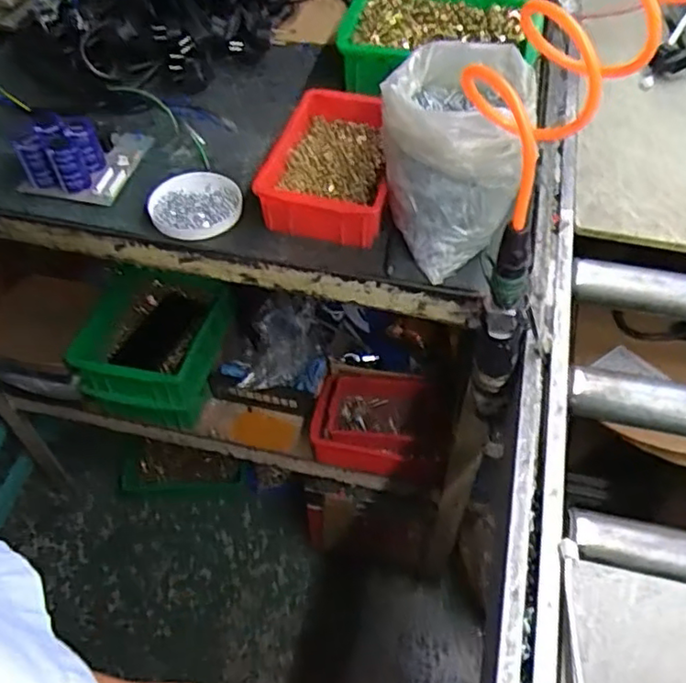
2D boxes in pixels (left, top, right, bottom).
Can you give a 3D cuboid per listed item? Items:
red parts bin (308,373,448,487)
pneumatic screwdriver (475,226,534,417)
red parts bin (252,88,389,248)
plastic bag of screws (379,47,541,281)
[{"bbox_3d":[0.054,0.123,0.963,0.194,0.091,0.142,3,53,3],"label":"red parts bin"},{"bbox_3d":[0.148,-0.008,0.600,0.046,0.254,0.031,20,55,15],"label":"pneumatic screwdriver"},{"bbox_3d":[-0.010,-0.201,0.726,0.130,0.066,0.204,8,53,6],"label":"red parts bin"},{"bbox_3d":[0.107,-0.170,0.641,0.139,0.174,0.142,8,53,6],"label":"plastic bag of screws"}]

